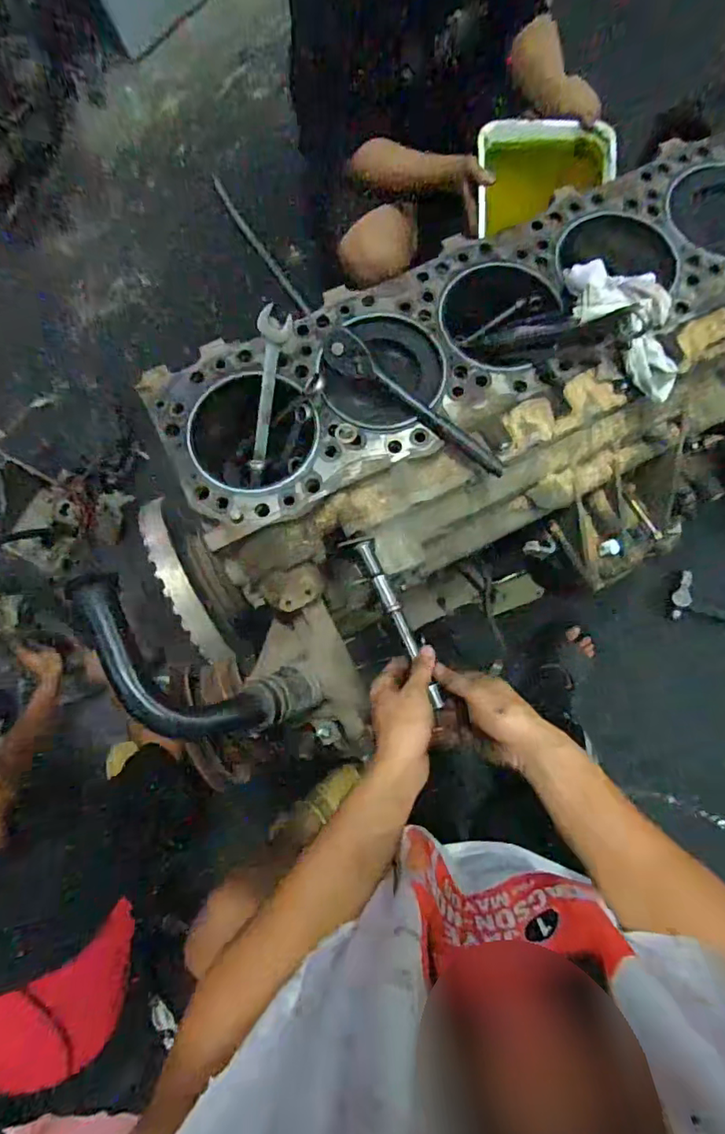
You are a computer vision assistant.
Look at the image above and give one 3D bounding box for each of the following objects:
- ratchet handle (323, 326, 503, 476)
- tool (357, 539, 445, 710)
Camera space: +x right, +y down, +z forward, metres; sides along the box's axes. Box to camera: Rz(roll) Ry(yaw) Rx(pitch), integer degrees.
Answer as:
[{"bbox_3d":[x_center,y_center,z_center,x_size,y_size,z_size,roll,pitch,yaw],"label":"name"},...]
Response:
[{"bbox_3d":[0.053,-0.178,0.588,0.246,0.036,0.045,43,89,9],"label":"ratchet handle"},{"bbox_3d":[0.041,0.058,0.556,0.018,0.015,0.188,-26,78,2],"label":"tool"}]

